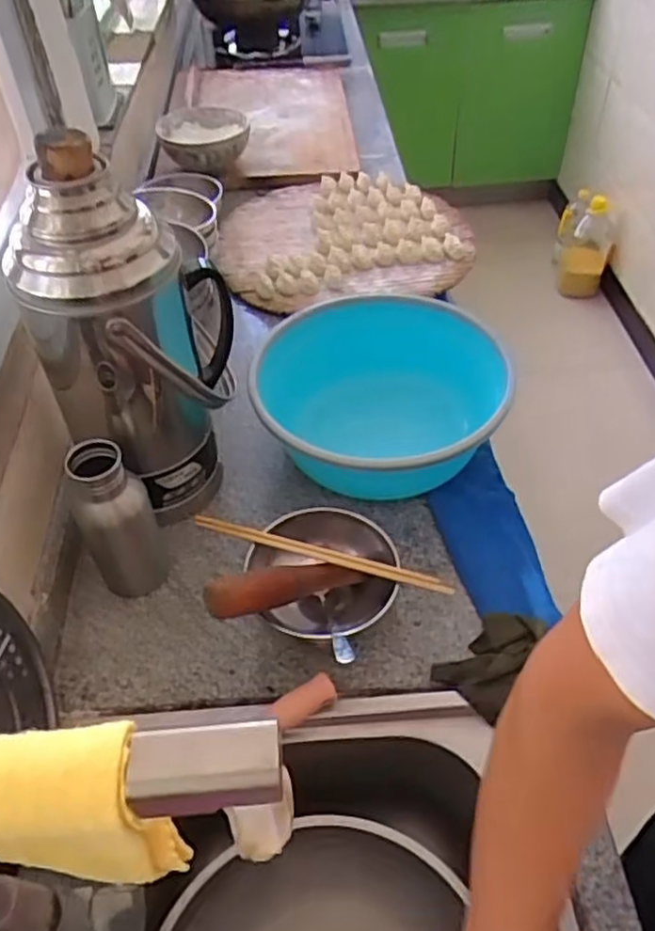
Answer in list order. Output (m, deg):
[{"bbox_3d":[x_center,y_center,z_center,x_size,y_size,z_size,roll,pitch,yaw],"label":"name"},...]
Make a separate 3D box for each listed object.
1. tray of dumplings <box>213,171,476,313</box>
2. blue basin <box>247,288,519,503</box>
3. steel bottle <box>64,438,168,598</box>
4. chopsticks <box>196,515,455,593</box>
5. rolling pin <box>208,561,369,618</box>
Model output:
[{"bbox_3d":[0.025,-0.390,1.179,0.419,0.050,0.413,-5,47,-2],"label":"tray of dumplings"},{"bbox_3d":[0.054,-0.078,0.829,0.270,0.104,0.279,-1,47,1],"label":"blue basin"},{"bbox_3d":[-0.203,0.054,0.685,0.074,0.169,0.066,-24,51,-18],"label":"steel bottle"},{"bbox_3d":[-0.008,0.084,0.670,0.255,0.013,0.013,13,49,14],"label":"chopsticks"},{"bbox_3d":[-0.034,0.108,0.638,0.158,0.031,0.031,-4,41,-37],"label":"rolling pin"}]

